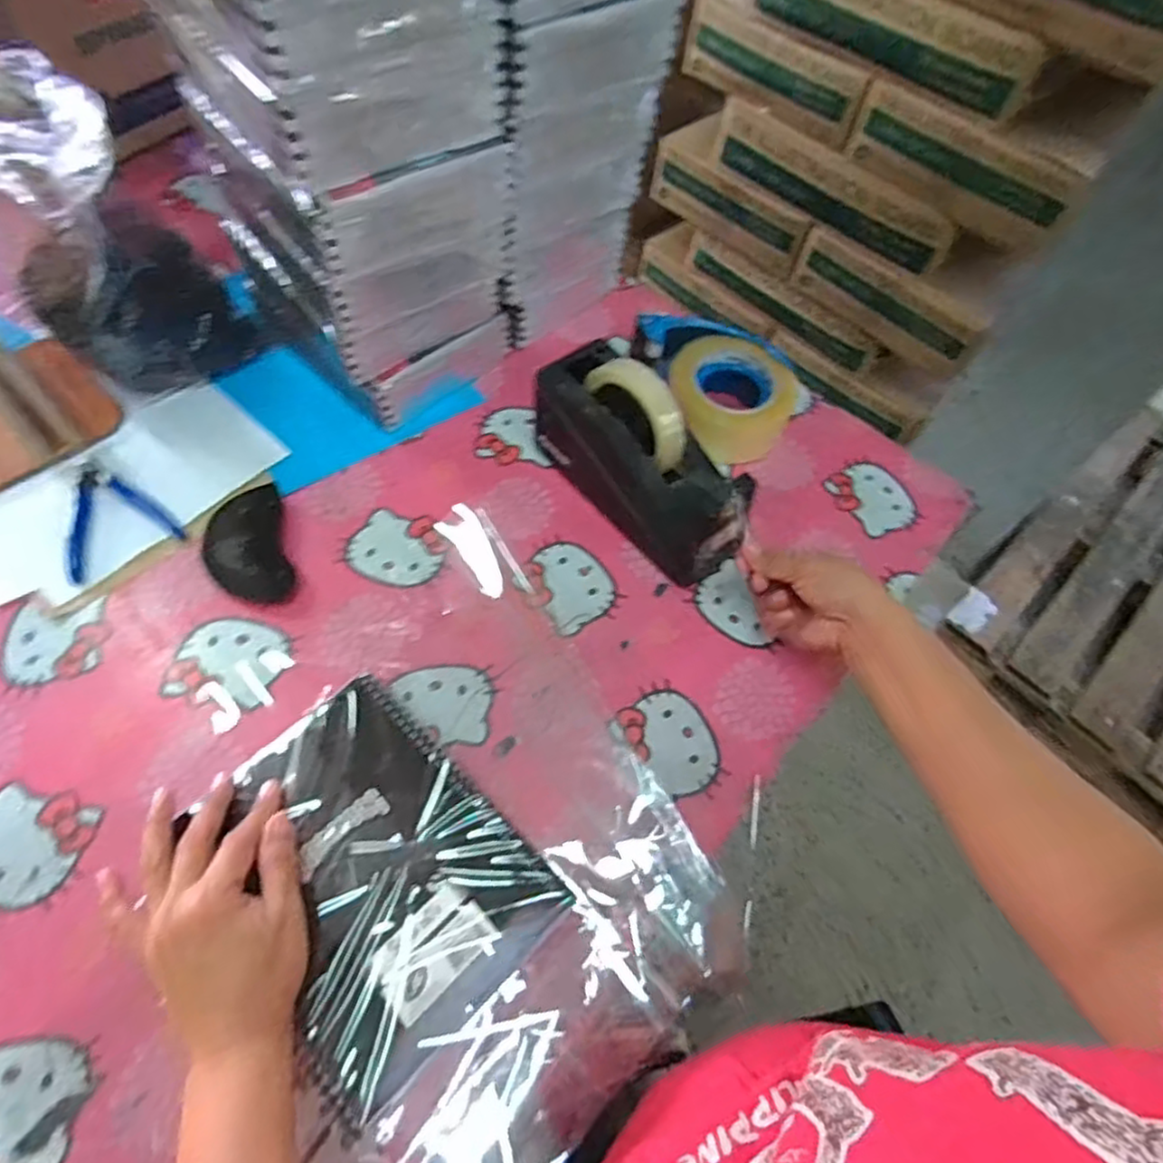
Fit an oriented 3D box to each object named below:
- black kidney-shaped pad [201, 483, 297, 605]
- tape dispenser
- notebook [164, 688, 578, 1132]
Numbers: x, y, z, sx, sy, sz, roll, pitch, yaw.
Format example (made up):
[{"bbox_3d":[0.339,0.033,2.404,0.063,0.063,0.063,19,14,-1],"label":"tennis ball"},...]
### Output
[{"bbox_3d":[-0.266,-0.025,0.547,0.063,0.033,0.089,-14,62,-11],"label":"black kidney-shaped pad"},{"bbox_3d":[0.049,-0.105,0.567,0.072,0.120,0.200,-36,68,-21],"label":"tape dispenser"},{"bbox_3d":[-0.125,0.170,0.407,0.189,0.011,0.153,42,66,19],"label":"notebook"}]

